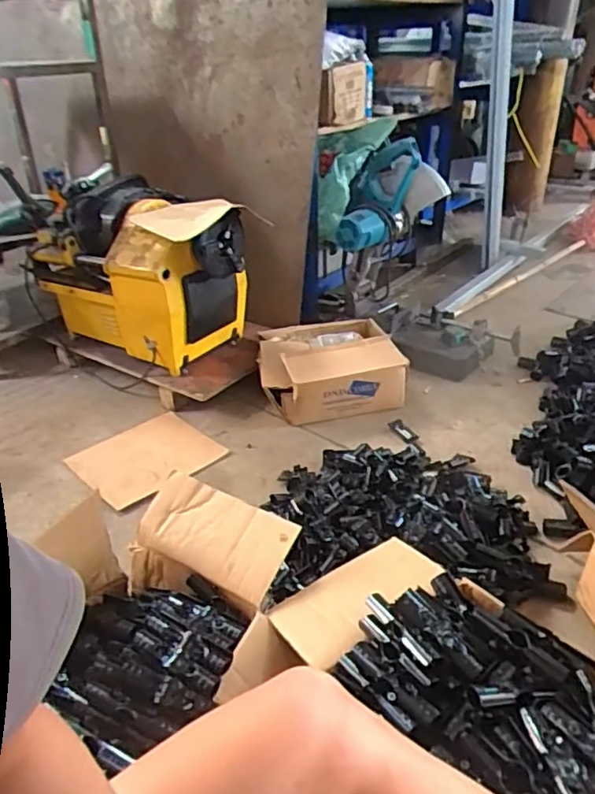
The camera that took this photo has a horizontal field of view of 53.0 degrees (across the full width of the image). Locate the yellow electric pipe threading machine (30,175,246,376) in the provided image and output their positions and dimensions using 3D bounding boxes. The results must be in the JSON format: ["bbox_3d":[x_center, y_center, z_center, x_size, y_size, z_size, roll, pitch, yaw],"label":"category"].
[{"bbox_3d":[-0.429,-0.351,1.658,0.605,0.391,0.306,20,37,31],"label":"yellow electric pipe threading machine"}]

